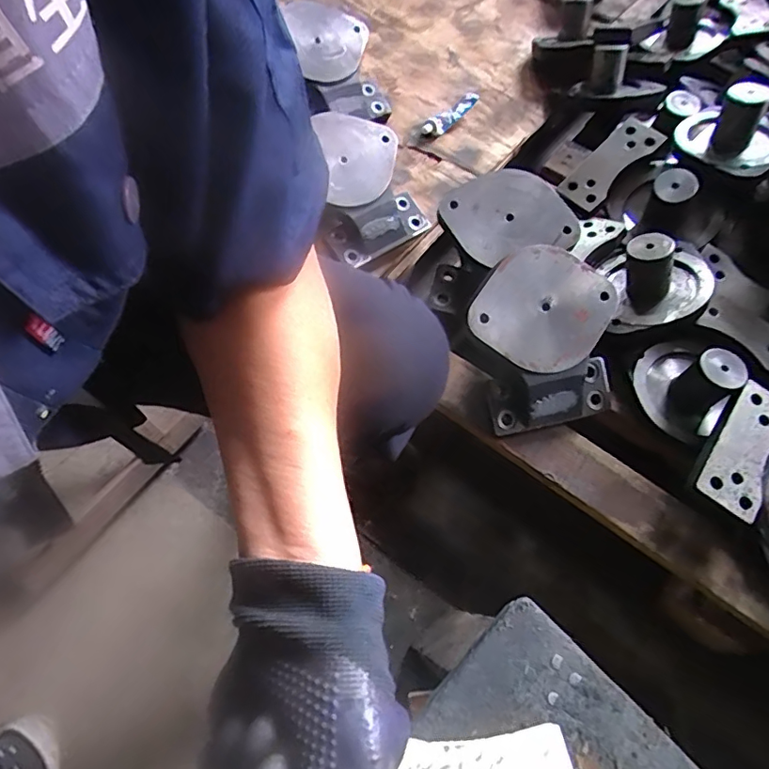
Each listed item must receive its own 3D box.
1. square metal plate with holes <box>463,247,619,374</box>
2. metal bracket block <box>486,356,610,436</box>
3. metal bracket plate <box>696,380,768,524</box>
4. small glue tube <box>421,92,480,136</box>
[{"bbox_3d":[0.156,-0.072,0.514,0.121,0.010,0.117,37,85,-5],"label":"square metal plate with holes"},{"bbox_3d":[0.182,0.008,0.553,0.135,0.074,0.037,-13,29,-15],"label":"metal bracket block"},{"bbox_3d":[0.348,0.062,0.501,0.058,0.010,0.122,32,77,11],"label":"metal bracket plate"},{"bbox_3d":[0.093,-0.382,0.743,0.029,0.022,0.087,42,68,16],"label":"small glue tube"}]

